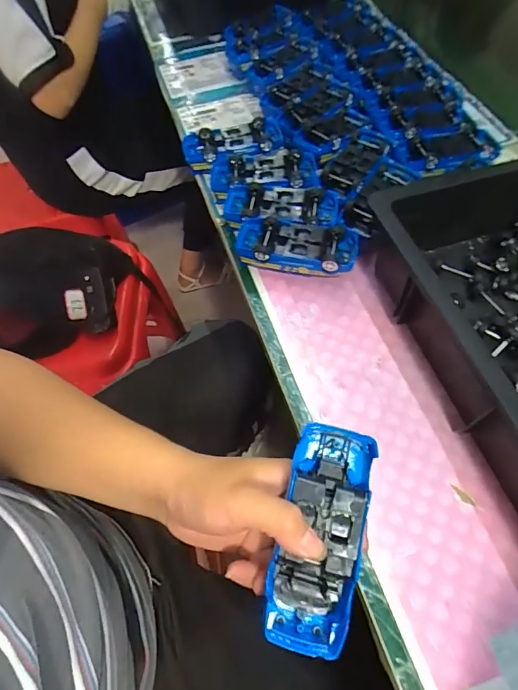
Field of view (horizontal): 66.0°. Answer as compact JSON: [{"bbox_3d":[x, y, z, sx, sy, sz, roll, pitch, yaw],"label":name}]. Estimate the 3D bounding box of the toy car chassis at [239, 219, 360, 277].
[{"bbox_3d":[0.040,-0.104,0.449,0.131,0.041,0.054,10,60,6],"label":"toy car chassis"}]

